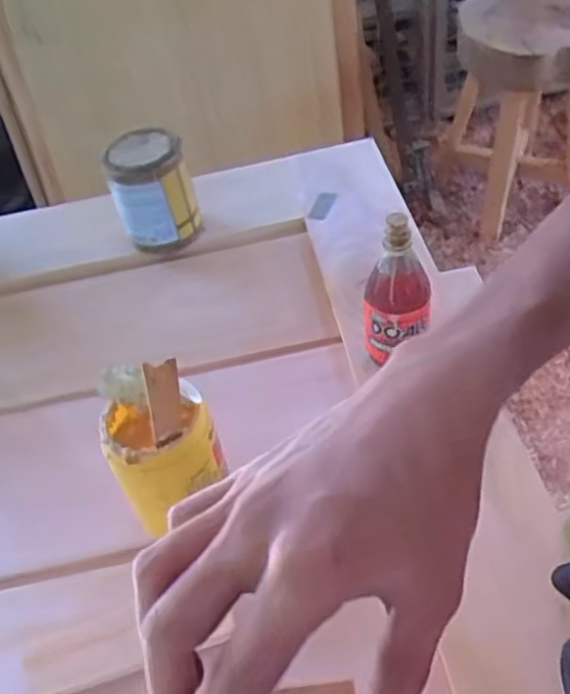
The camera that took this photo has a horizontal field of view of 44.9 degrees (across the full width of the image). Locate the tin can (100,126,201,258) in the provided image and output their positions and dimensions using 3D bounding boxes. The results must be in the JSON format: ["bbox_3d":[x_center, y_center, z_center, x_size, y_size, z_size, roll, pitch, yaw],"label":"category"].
[{"bbox_3d":[-0.177,-0.206,0.943,0.105,0.149,0.100,-5,46,6],"label":"tin can"}]

